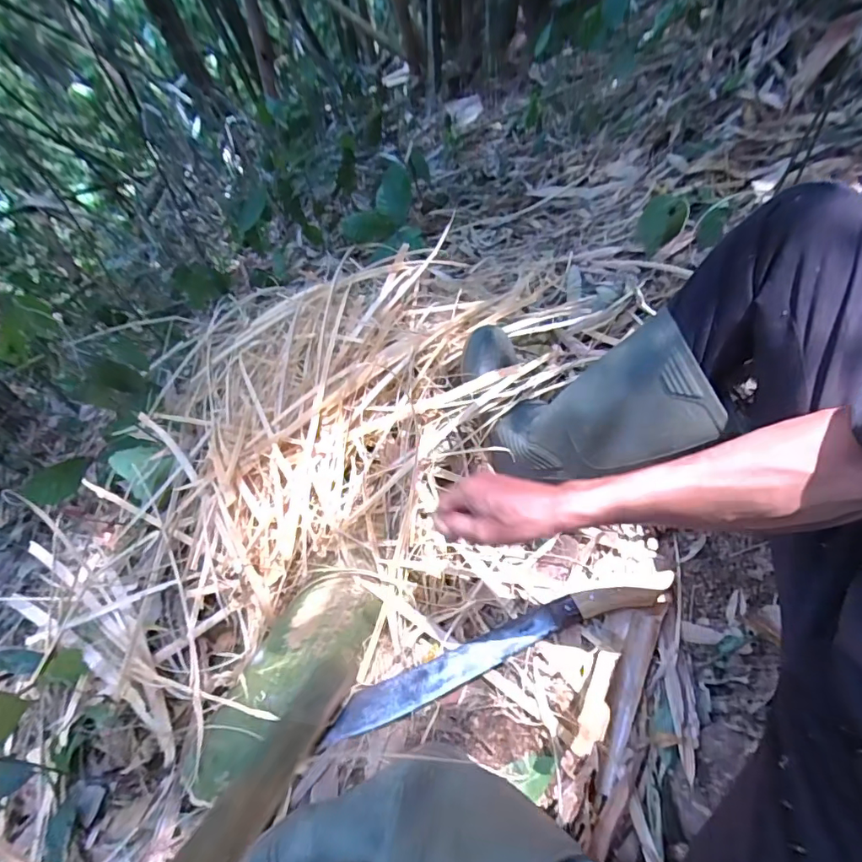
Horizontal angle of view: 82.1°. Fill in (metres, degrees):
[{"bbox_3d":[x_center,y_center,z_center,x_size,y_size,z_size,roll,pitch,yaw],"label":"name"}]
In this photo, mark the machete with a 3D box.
[{"bbox_3d":[0.080,0.266,0.602,0.440,0.019,0.047,-25,58,1],"label":"machete"}]

